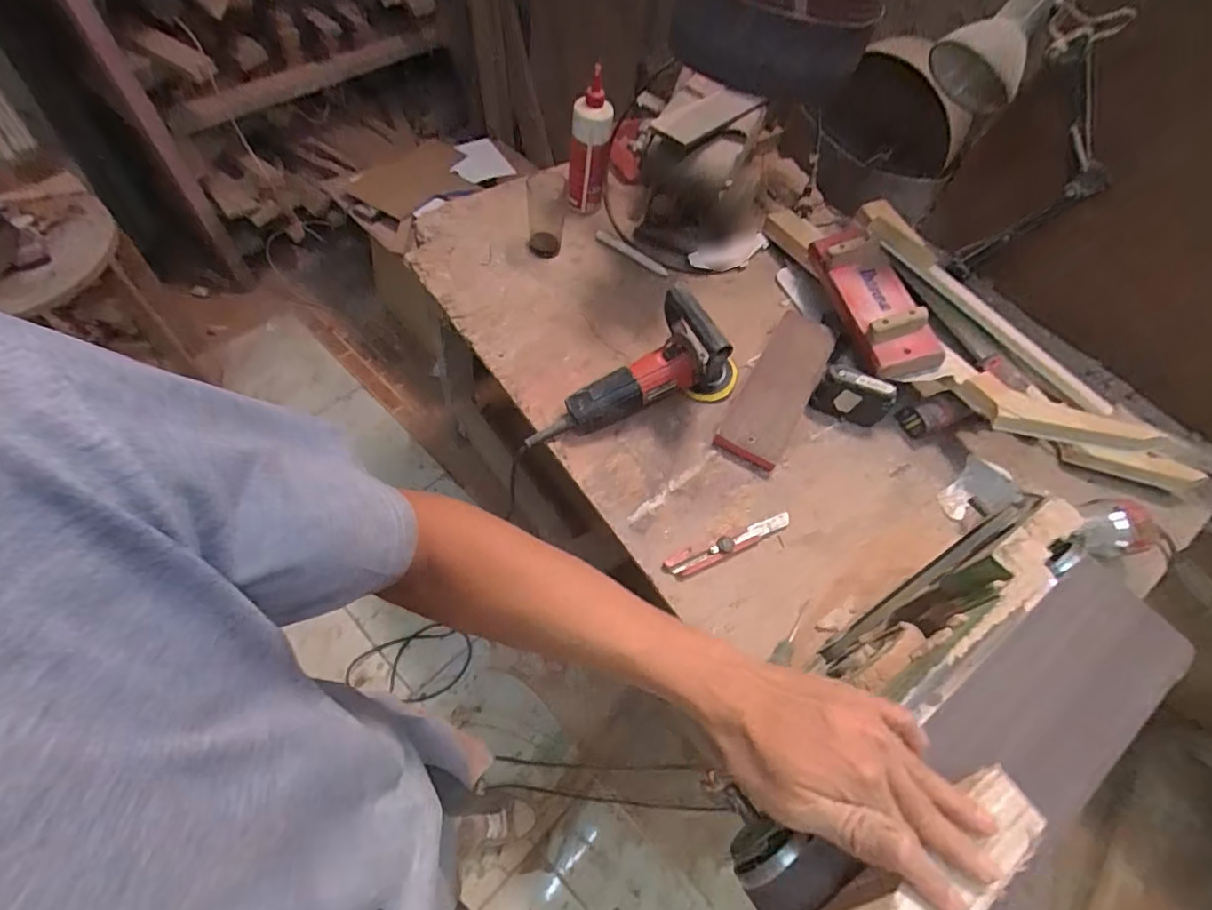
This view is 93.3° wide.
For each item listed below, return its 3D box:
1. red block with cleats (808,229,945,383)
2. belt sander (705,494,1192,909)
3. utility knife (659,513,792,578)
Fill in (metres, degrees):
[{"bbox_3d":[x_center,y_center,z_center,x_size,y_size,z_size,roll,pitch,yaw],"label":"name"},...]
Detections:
[{"bbox_3d":[0.423,-0.247,0.910,0.110,0.072,0.293,-18,61,7],"label":"red block with cleats"},{"bbox_3d":[0.278,0.217,0.482,0.413,0.130,0.172,-29,67,-20],"label":"belt sander"},{"bbox_3d":[0.167,0.114,0.762,0.188,0.019,0.030,-20,64,-16],"label":"utility knife"}]

